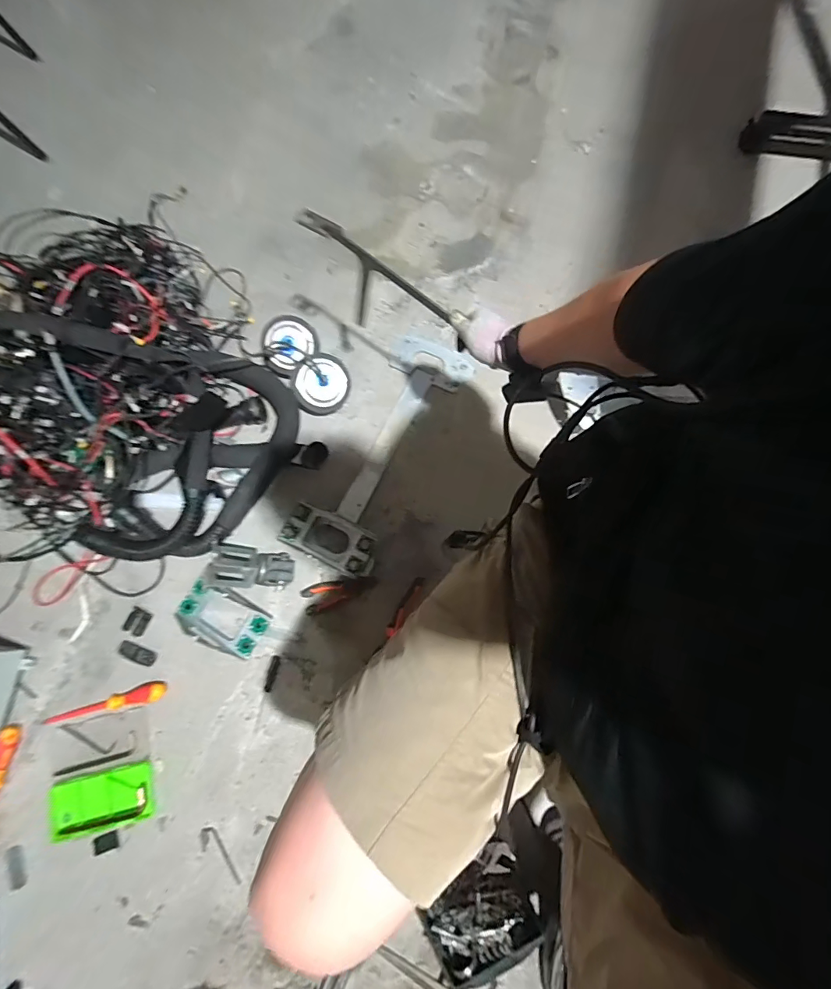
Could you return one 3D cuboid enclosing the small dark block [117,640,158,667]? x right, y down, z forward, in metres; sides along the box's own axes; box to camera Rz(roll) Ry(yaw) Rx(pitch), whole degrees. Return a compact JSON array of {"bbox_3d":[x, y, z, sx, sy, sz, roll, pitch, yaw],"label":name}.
[{"bbox_3d":[-0.581,0.331,0.924,0.080,0.007,0.032,23,80,6],"label":"small dark block"}]

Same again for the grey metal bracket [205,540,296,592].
[{"bbox_3d":[-0.347,0.150,0.908,0.185,0.088,0.088,11,79,4],"label":"grey metal bracket"}]

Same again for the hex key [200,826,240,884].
[{"bbox_3d":[-0.380,0.699,0.853,0.036,0.006,0.119,-35,80,-6],"label":"hex key"}]

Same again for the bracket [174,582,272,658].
[{"bbox_3d":[-0.400,0.248,0.900,0.181,0.074,0.113,28,80,7],"label":"bracket"}]

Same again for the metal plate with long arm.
[{"bbox_3d":[-0.069,-0.110,0.964,0.187,0.076,0.563,27,80,6],"label":"metal plate with long arm"}]

